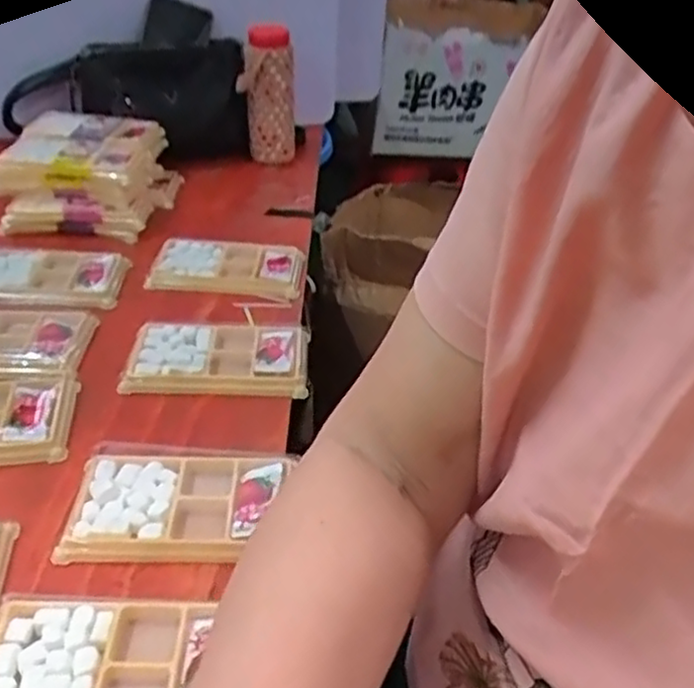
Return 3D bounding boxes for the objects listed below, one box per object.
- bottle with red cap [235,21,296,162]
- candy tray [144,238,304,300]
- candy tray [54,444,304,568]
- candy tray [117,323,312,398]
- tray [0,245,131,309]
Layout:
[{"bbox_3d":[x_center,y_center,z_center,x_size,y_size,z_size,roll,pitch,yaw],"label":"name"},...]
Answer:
[{"bbox_3d":[-0.098,-0.303,0.868,0.067,0.152,0.054,1,36,-4],"label":"bottle with red cap"},{"bbox_3d":[-0.111,-0.073,0.665,0.138,0.015,0.079,5,36,2],"label":"candy tray"},{"bbox_3d":[-0.104,0.098,0.432,0.126,0.019,0.078,0,36,-4],"label":"candy tray"},{"bbox_3d":[-0.099,0.010,0.551,0.135,0.016,0.082,1,36,-4],"label":"candy tray"},{"bbox_3d":[-0.268,-0.064,0.631,0.131,0.023,0.102,-3,36,-9],"label":"tray"}]

